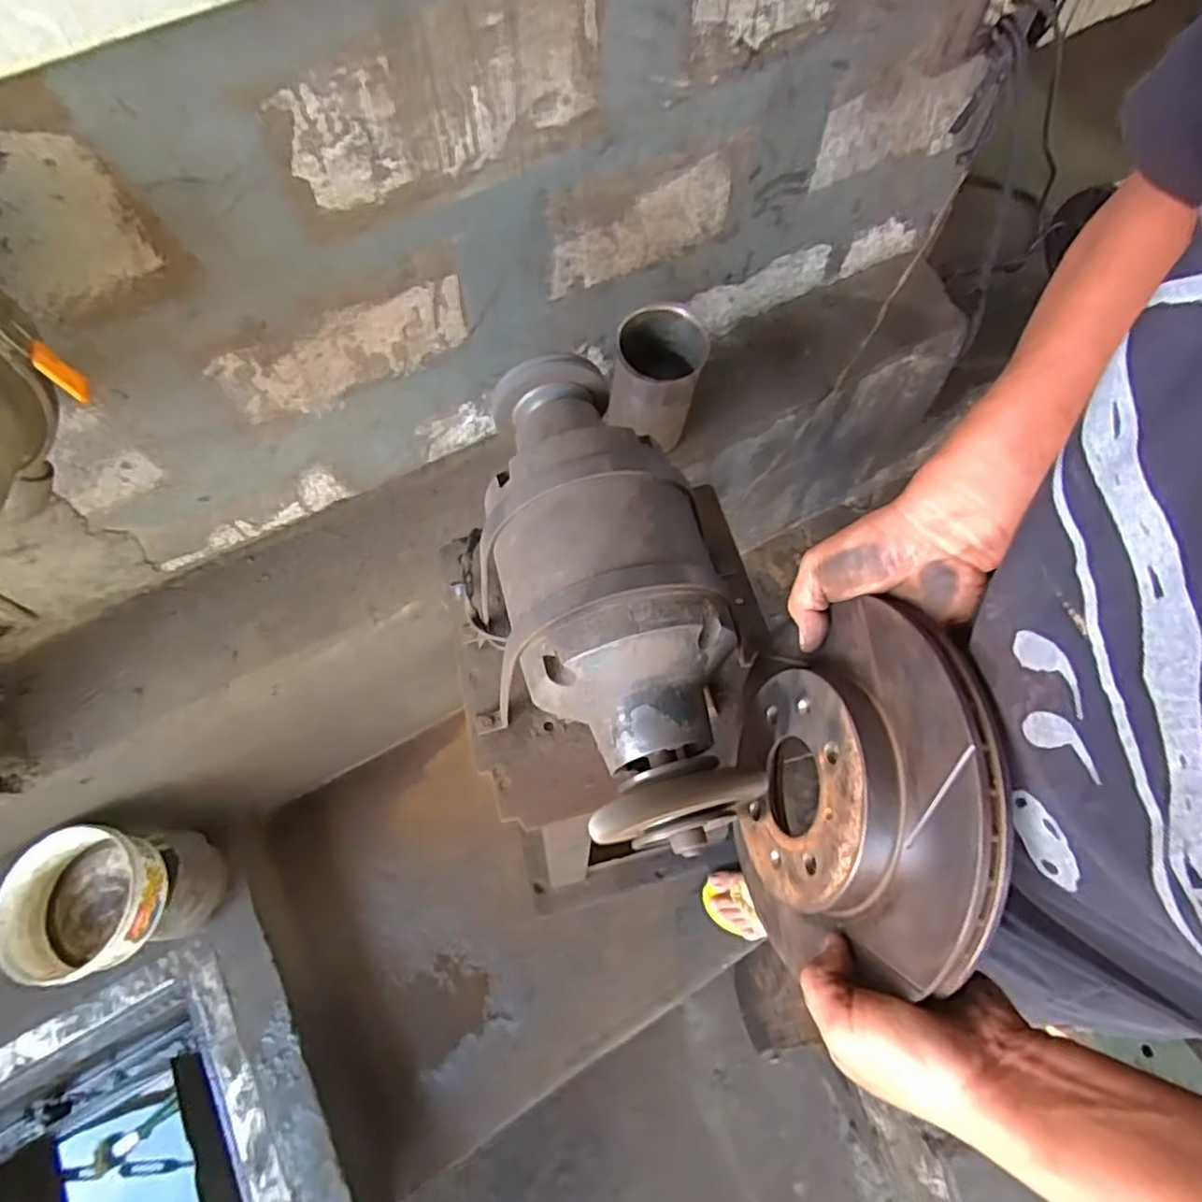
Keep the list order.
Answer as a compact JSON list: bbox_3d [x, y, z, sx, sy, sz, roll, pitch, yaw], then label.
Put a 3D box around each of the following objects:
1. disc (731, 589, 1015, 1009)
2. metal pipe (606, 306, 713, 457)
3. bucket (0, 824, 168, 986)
[{"bbox_3d":[0.145,0.116,0.430,0.048,0.220,0.221,10,83,-24],"label":"disc"},{"bbox_3d":[0.081,-0.309,0.969,0.116,0.160,0.137,4,65,4],"label":"metal pipe"},{"bbox_3d":[-0.744,0.440,0.993,0.204,0.079,0.196,-1,65,1],"label":"bucket"}]

